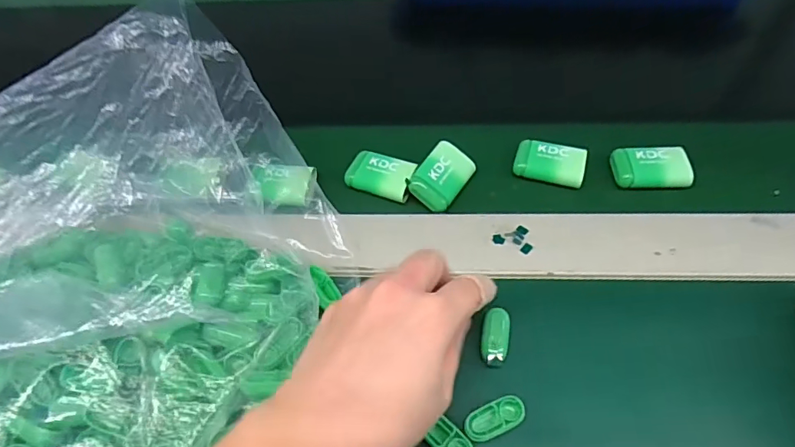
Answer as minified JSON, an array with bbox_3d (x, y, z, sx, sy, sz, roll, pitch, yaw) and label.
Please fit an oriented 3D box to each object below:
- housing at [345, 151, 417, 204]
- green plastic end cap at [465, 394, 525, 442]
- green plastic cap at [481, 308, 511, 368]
[{"bbox_3d":[-0.012,-0.038,0.378,0.050,0.012,0.031,19,57,15],"label":"housing"},{"bbox_3d":[0.053,0.106,0.269,0.035,0.005,0.016,-22,56,-13],"label":"green plastic end cap"},{"bbox_3d":[0.059,0.068,0.295,0.015,0.008,0.034,10,55,10],"label":"green plastic cap"}]

